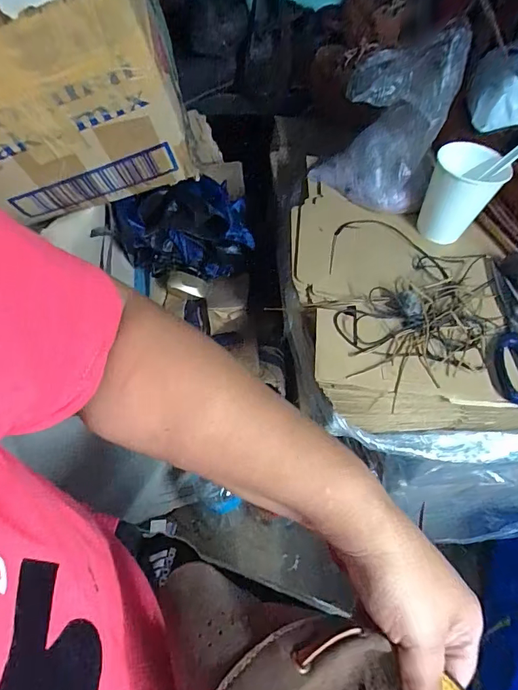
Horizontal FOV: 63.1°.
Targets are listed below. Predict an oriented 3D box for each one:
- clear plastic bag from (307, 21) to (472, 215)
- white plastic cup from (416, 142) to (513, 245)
[{"bbox_3d":[0.133,-0.236,0.457,0.137,0.168,0.064,29,58,17],"label":"clear plastic bag"},{"bbox_3d":[0.215,-0.160,0.457,0.068,0.089,0.069,1,54,-1],"label":"white plastic cup"}]

